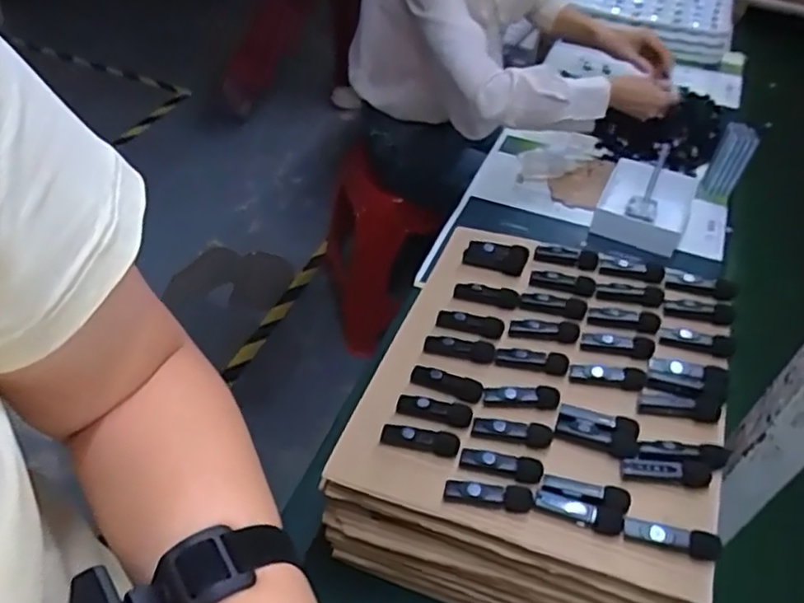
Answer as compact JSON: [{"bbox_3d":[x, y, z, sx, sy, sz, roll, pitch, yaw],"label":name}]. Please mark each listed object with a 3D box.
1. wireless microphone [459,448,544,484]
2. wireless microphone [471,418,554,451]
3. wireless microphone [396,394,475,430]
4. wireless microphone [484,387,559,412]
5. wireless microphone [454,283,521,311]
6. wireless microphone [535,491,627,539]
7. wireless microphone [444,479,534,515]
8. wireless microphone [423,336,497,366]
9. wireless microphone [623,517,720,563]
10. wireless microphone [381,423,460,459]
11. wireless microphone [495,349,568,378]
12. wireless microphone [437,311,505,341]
[{"bbox_3d":[0.079,0.131,0.521,0.063,0.017,0.017,13,47,6],"label":"wireless microphone"},{"bbox_3d":[0.091,0.109,0.540,0.065,0.015,0.015,10,46,3],"label":"wireless microphone"},{"bbox_3d":[0.028,0.093,0.565,0.065,0.016,0.021,15,47,8],"label":"wireless microphone"},{"bbox_3d":[0.103,0.084,0.565,0.063,0.018,0.015,6,46,-1],"label":"wireless microphone"},{"bbox_3d":[0.085,-0.005,0.667,0.070,0.011,0.020,11,44,25],"label":"wireless microphone"},{"bbox_3d":[0.133,0.156,0.490,0.064,0.016,0.015,21,48,13],"label":"wireless microphone"},{"bbox_3d":[0.067,0.148,0.502,0.065,0.014,0.017,12,46,5],"label":"wireless microphone"},{"bbox_3d":[0.055,0.044,0.616,0.066,0.018,0.016,14,47,7],"label":"wireless microphone"},{"bbox_3d":[0.195,0.170,0.473,0.067,0.017,0.015,16,47,9],"label":"wireless microphone"},{"bbox_3d":[0.015,0.115,0.546,0.064,0.020,0.017,16,47,9],"label":"wireless microphone"},{"bbox_3d":[0.118,0.054,0.598,0.063,0.021,0.016,13,47,6],"label":"wireless microphone"},{"bbox_3d":[0.066,0.022,0.635,0.064,0.015,0.020,14,47,7],"label":"wireless microphone"}]

